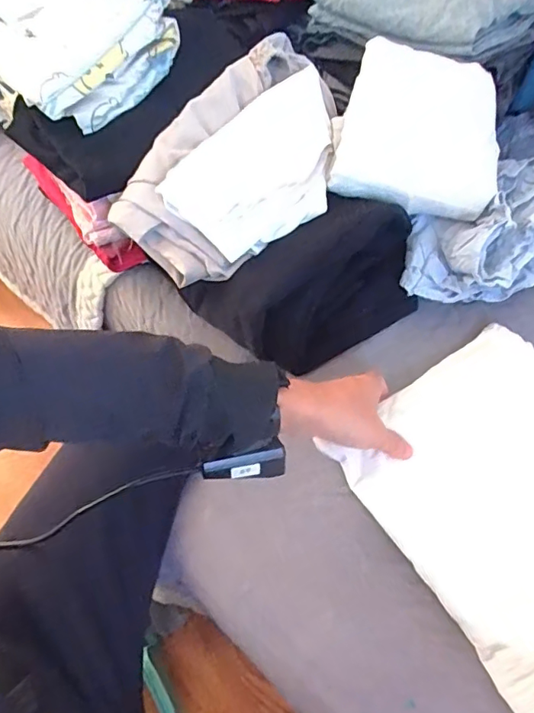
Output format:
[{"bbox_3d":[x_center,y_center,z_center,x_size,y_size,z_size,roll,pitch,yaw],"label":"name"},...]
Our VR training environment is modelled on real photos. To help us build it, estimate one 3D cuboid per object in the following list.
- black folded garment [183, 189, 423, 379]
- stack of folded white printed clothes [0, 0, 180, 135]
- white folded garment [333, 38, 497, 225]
[{"bbox_3d":[0.044,-0.080,0.542,0.233,0.098,0.152,-28,65,-10],"label":"black folded garment"},{"bbox_3d":[-0.207,-0.356,0.575,0.173,0.060,0.200,36,70,20],"label":"stack of folded white printed clothes"},{"bbox_3d":[0.162,-0.235,0.534,0.162,0.031,0.163,12,89,2],"label":"white folded garment"}]

